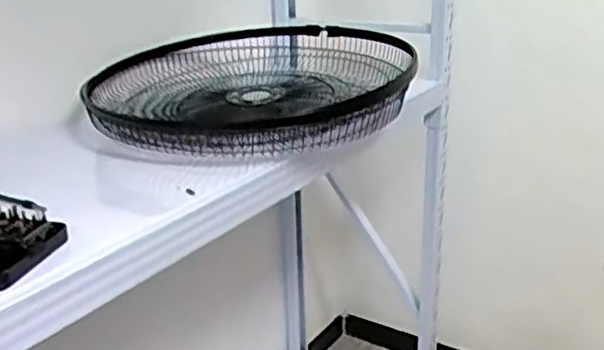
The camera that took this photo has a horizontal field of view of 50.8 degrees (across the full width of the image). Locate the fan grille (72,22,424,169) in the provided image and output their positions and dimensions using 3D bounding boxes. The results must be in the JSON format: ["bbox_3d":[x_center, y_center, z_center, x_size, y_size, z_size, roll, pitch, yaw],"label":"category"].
[{"bbox_3d":[-0.067,-0.151,1.055,0.515,0.101,0.515,-2,21,1],"label":"fan grille"}]

